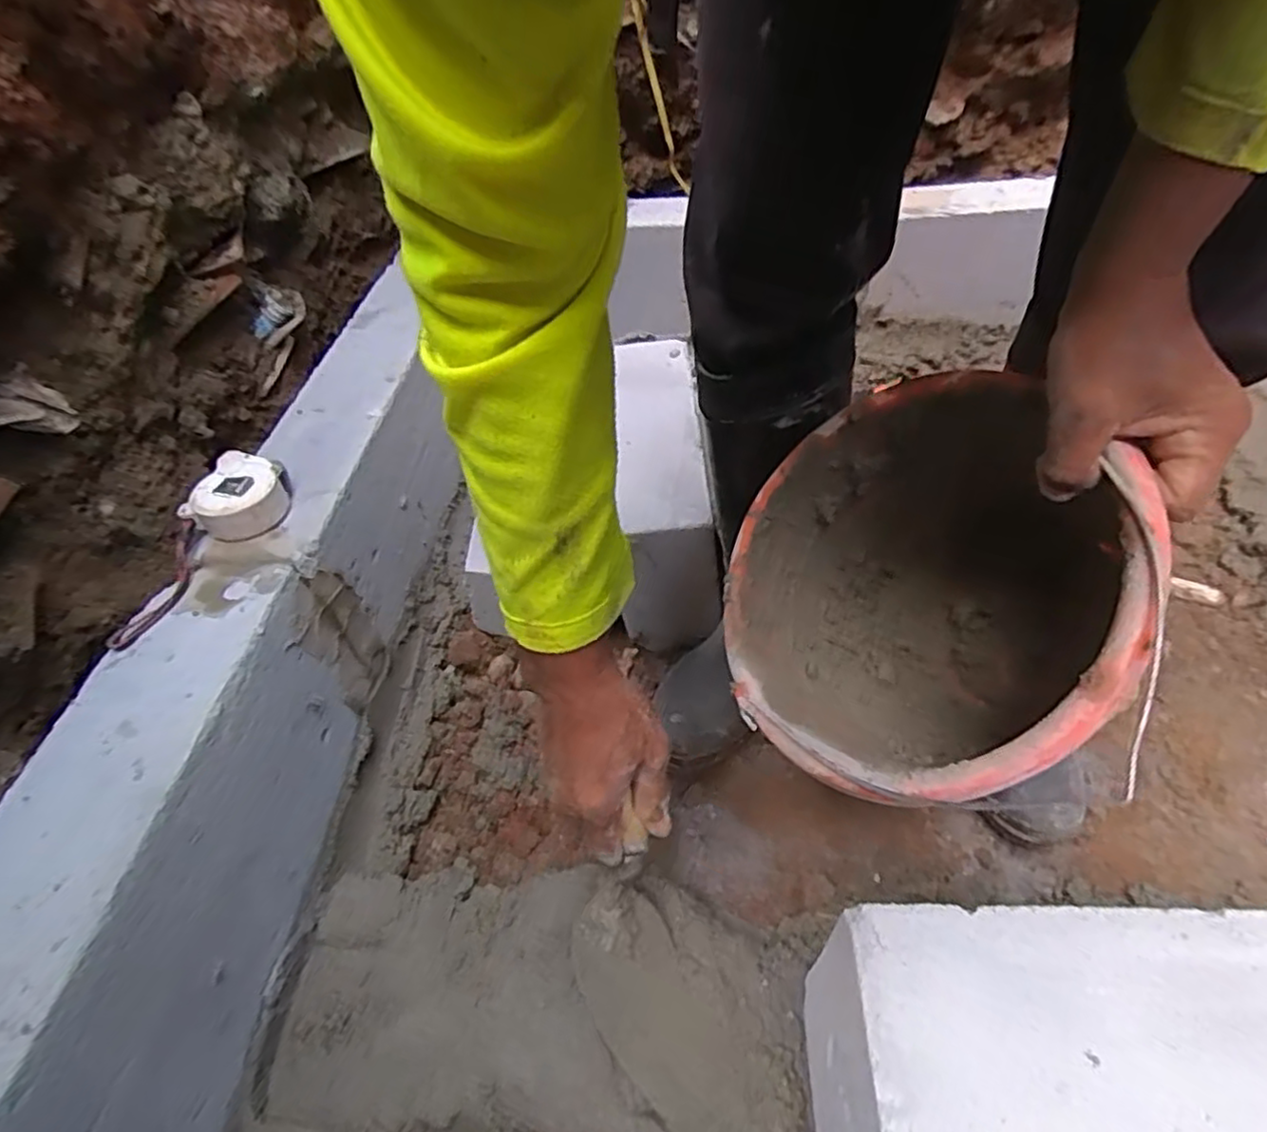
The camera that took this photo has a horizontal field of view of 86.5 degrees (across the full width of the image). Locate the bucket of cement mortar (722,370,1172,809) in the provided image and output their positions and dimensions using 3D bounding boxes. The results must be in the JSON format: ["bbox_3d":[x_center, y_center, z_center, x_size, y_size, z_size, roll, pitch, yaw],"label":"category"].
[{"bbox_3d":[0.217,0.023,0.444,0.249,0.224,0.249,-22,59,43],"label":"bucket of cement mortar"}]

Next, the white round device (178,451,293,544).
[{"bbox_3d":[-0.307,-0.055,0.535,0.058,0.034,0.068,6,48,11],"label":"white round device"}]

